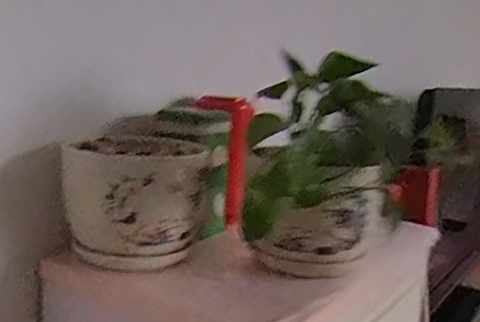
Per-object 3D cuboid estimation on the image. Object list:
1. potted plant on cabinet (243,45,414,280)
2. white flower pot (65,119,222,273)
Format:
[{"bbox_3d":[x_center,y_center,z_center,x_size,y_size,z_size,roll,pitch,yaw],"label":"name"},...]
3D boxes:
[{"bbox_3d":[0.098,0.000,0.712,0.159,0.239,0.180,5,9,5],"label":"potted plant on cabinet"},{"bbox_3d":[-0.116,0.034,0.719,0.164,0.146,0.178,5,9,7],"label":"white flower pot"}]

